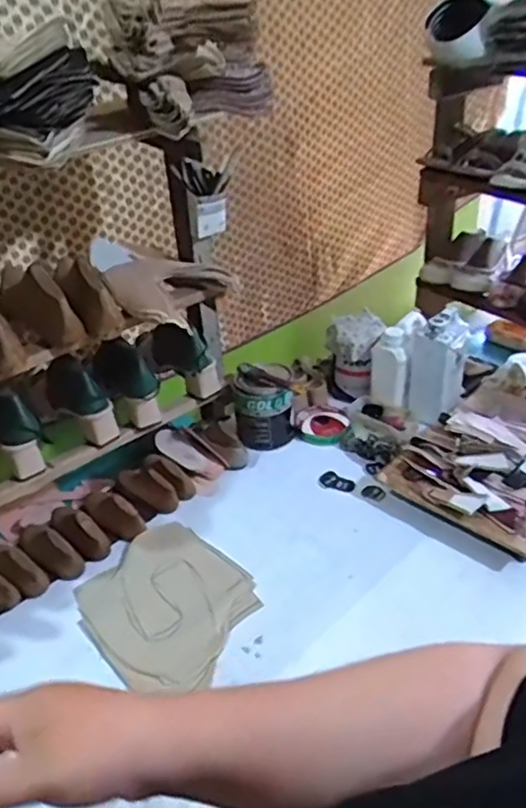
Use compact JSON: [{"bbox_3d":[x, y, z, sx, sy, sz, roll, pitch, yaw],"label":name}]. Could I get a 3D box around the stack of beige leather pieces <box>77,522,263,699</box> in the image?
[{"bbox_3d":[-0.134,0.276,0.924,0.248,0.010,0.224,27,45,36],"label":"stack of beige leather pieces"}]

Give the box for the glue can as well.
[{"bbox_3d":[0.002,0.003,1.195,0.103,0.135,0.100,-2,35,2],"label":"glue can"}]

